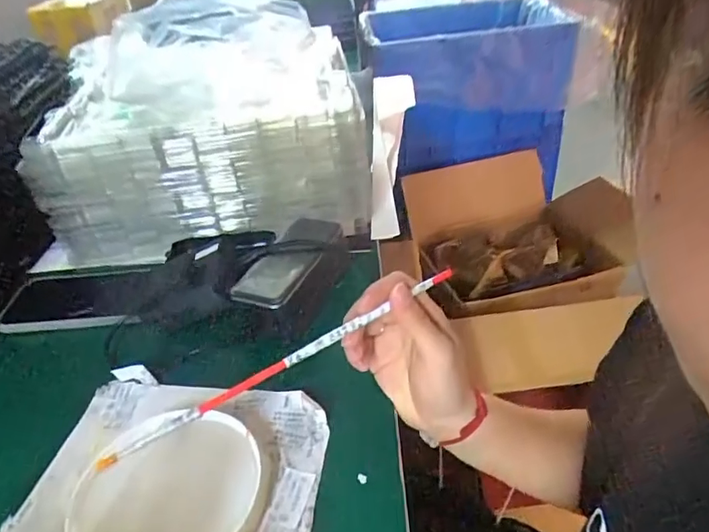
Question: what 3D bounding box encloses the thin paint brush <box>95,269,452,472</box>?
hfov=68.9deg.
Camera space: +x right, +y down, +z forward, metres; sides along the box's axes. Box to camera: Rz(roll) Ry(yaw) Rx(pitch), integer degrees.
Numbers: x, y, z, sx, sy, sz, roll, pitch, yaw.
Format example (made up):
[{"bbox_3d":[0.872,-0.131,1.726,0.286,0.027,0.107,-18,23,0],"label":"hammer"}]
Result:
[{"bbox_3d":[-0.037,0.058,0.327,0.248,0.010,0.007,-27,41,-19],"label":"thin paint brush"}]

